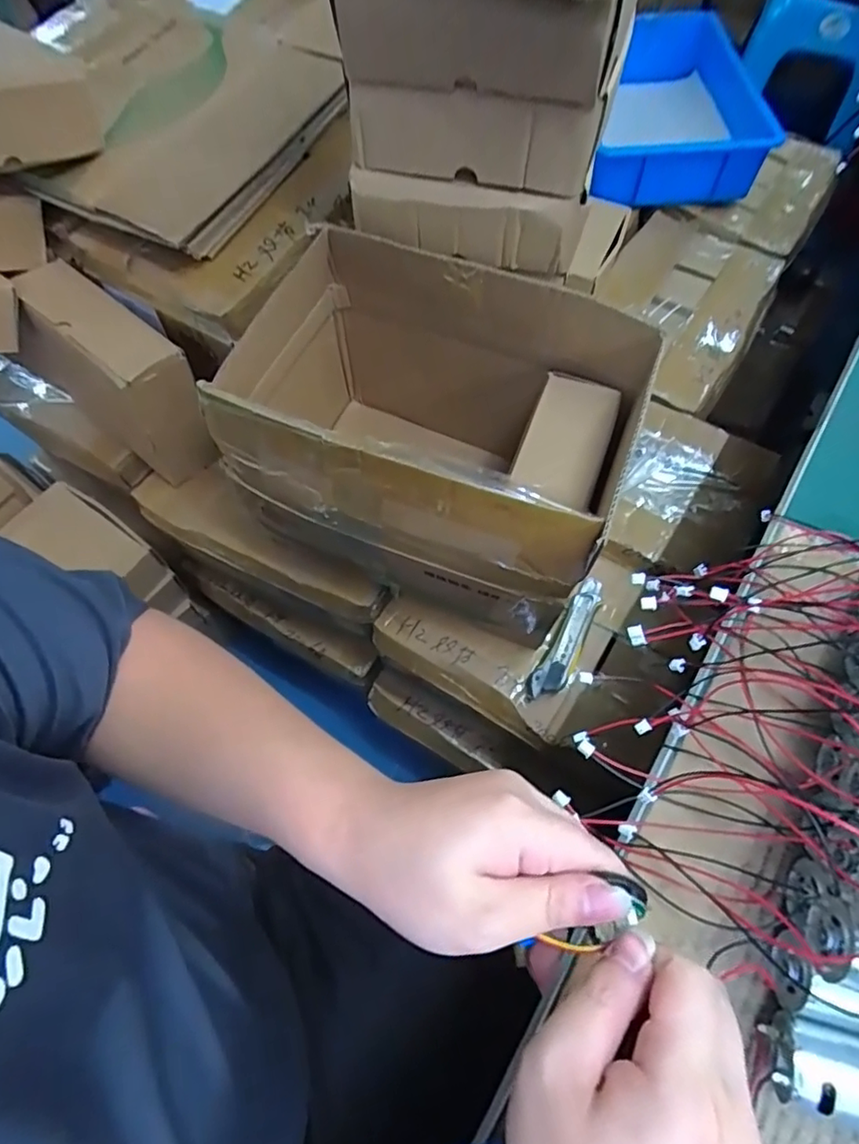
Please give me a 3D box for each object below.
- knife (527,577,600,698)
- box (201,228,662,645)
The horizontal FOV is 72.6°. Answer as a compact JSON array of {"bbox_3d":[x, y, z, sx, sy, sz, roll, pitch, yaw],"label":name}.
[{"bbox_3d":[0.154,0.076,0.646,0.035,0.026,0.147,29,69,12],"label":"knife"},{"bbox_3d":[-0.001,-0.129,0.599,0.350,0.267,0.267,19,67,8],"label":"box"}]

